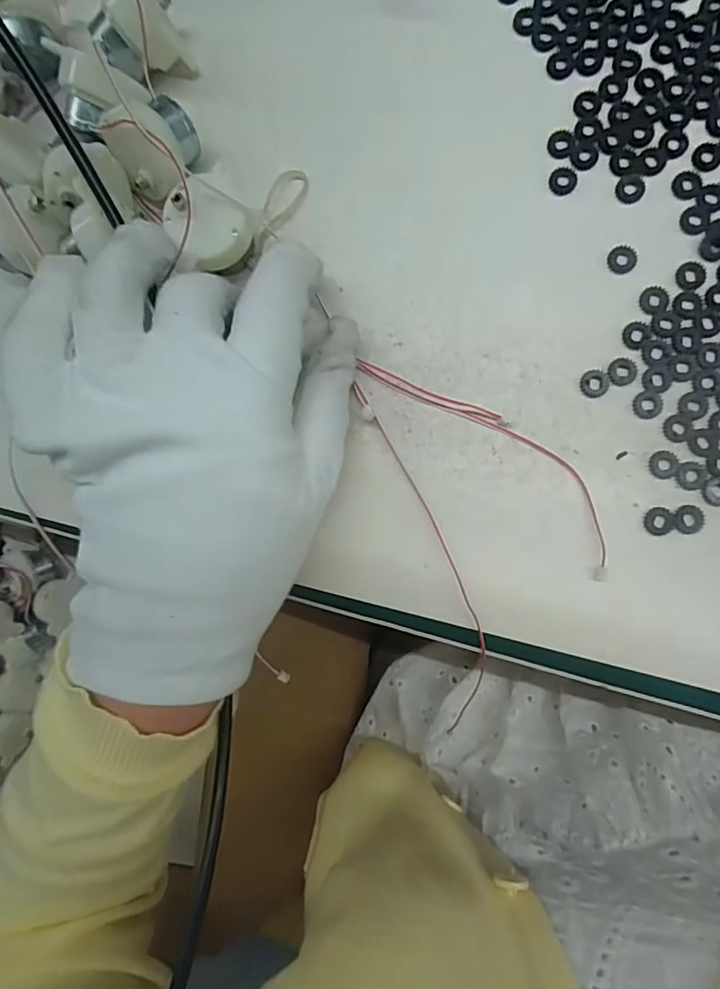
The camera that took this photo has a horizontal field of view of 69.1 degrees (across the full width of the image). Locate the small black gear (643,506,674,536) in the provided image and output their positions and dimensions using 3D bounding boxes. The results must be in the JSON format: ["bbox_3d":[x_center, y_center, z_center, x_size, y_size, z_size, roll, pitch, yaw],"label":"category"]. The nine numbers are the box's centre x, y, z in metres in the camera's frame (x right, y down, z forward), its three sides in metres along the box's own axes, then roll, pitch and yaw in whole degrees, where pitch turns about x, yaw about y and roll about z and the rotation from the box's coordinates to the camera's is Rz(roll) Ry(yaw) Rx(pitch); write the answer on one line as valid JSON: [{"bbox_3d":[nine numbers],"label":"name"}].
[{"bbox_3d":[0.112,0.010,0.195,0.010,0.004,0.011,-1,88,7],"label":"small black gear"}]

